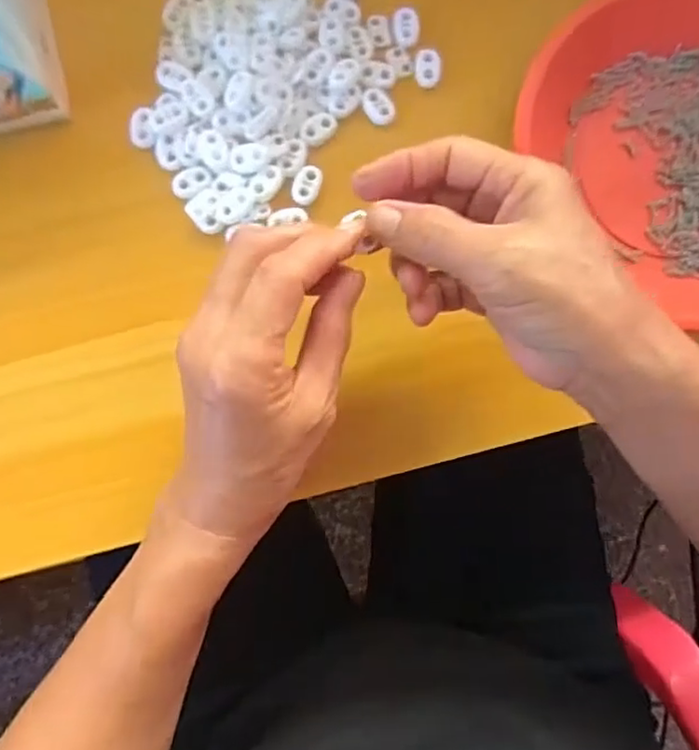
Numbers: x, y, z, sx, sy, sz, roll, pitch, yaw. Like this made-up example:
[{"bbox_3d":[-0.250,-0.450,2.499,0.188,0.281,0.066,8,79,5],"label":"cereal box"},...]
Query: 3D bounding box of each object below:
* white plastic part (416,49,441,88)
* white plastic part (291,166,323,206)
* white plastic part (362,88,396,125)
[{"bbox_3d":[0.046,-0.178,0.361,0.014,0.004,0.021,1,86,-3],"label":"white plastic part"},{"bbox_3d":[-0.024,-0.107,0.351,0.013,0.004,0.022,26,85,-1],"label":"white plastic part"},{"bbox_3d":[0.017,-0.154,0.357,0.015,0.004,0.021,-39,89,-4],"label":"white plastic part"}]

